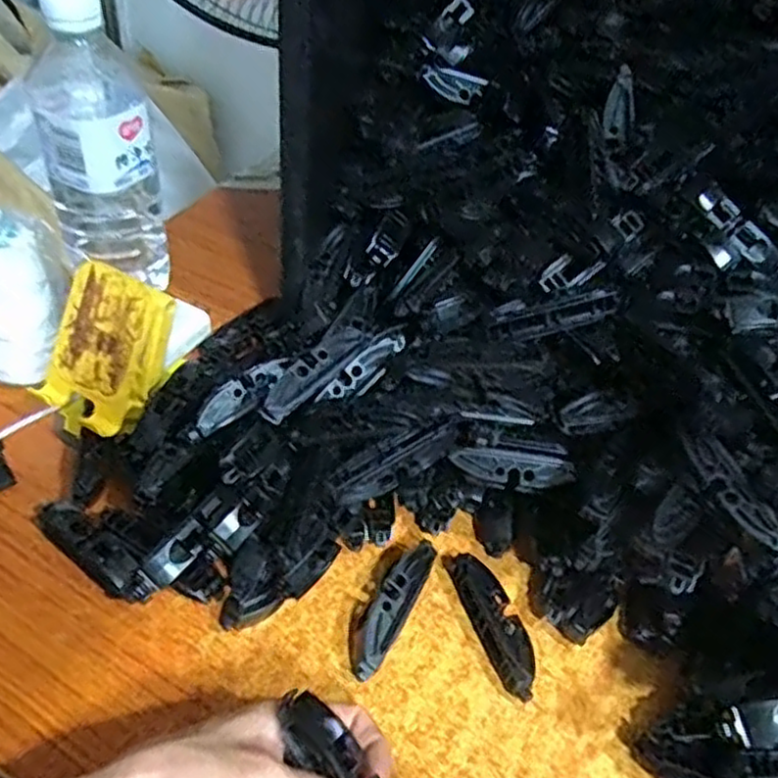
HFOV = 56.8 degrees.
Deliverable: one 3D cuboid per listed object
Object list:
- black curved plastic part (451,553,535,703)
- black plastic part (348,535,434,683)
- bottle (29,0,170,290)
[{"bbox_3d":[0.057,0.122,0.377,0.022,0.013,0.078,-12,48,-20],"label":"black curved plastic part"},{"bbox_3d":[0.001,0.114,0.375,0.022,0.021,0.076,25,47,17],"label":"black plastic part"},{"bbox_3d":[-0.191,-0.158,0.473,0.068,0.181,0.064,-12,47,-19],"label":"bottle"}]

